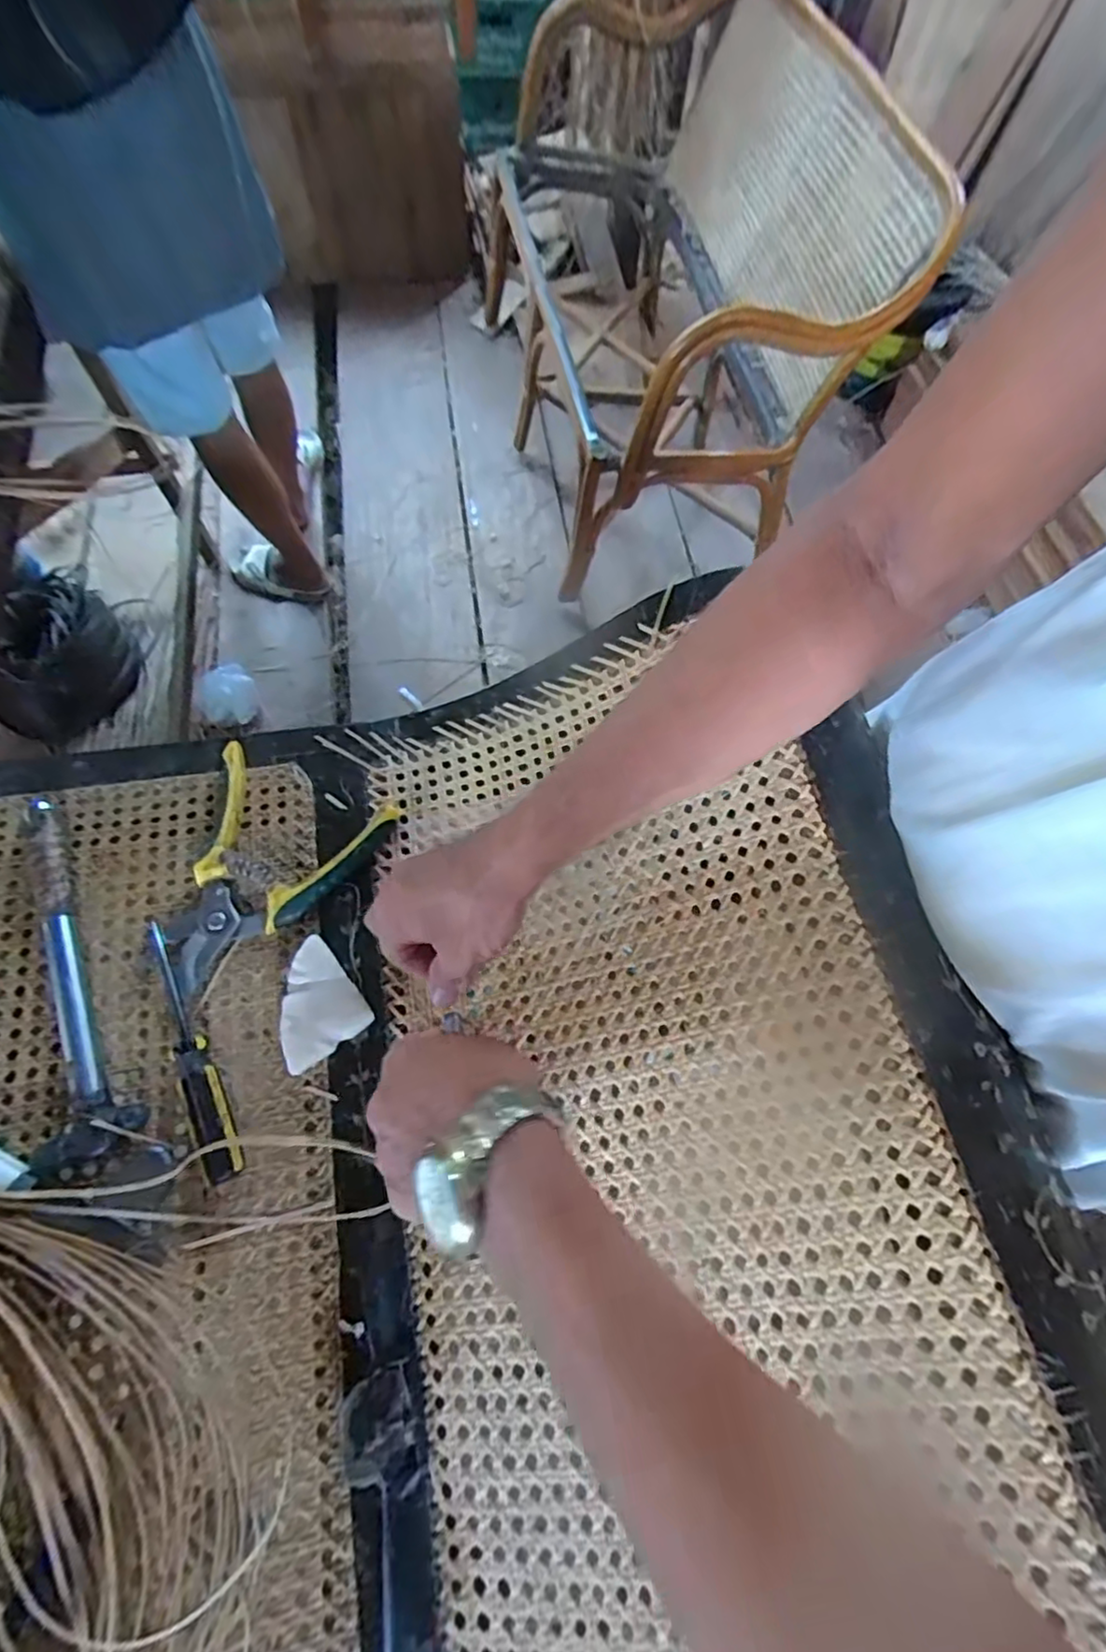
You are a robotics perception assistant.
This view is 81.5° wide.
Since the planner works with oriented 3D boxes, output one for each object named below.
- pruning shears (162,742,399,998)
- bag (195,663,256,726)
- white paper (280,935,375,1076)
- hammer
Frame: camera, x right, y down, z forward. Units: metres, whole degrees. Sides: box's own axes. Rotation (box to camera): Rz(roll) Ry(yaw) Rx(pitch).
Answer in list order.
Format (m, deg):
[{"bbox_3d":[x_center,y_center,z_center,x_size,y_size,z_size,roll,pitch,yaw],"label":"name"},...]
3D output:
[{"bbox_3d":[-0.207,0.036,0.454,0.130,0.021,0.161,20,68,6],"label":"pruning shears"},{"bbox_3d":[-0.671,-0.276,1.328,0.100,0.065,0.134,-8,68,-5],"label":"bag"},{"bbox_3d":[-0.160,0.116,0.423,0.056,0.018,0.068,-36,73,-15],"label":"white paper"},{"bbox_3d":[-0.317,0.115,0.416,0.061,0.040,0.299,-23,70,-11],"label":"hammer"}]

